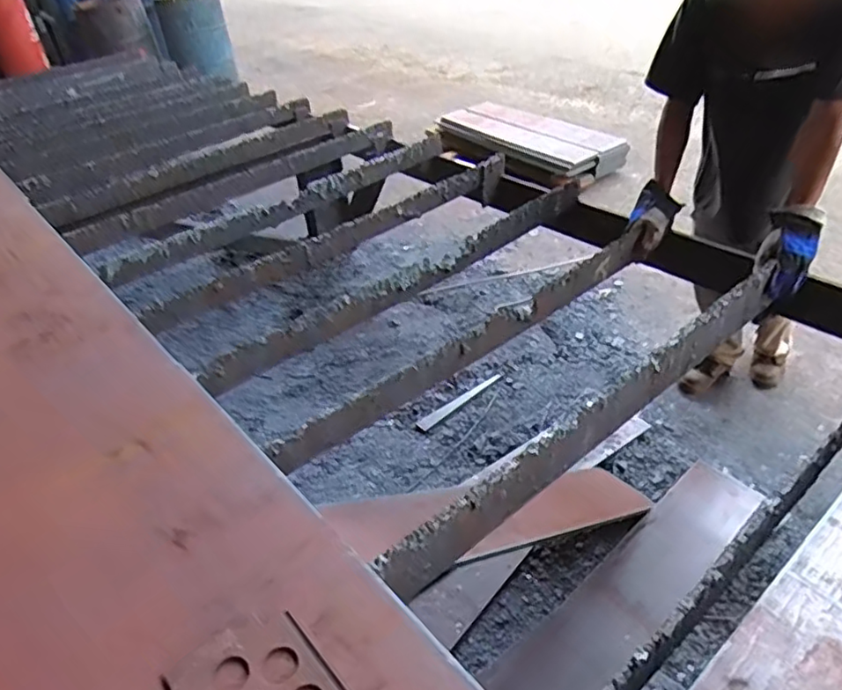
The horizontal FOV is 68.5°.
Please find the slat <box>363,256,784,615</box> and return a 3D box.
[{"bbox_3d":[0.368,0.120,1.172,1.108,0.126,0.030,-30,43,-28],"label":"slat"}]

